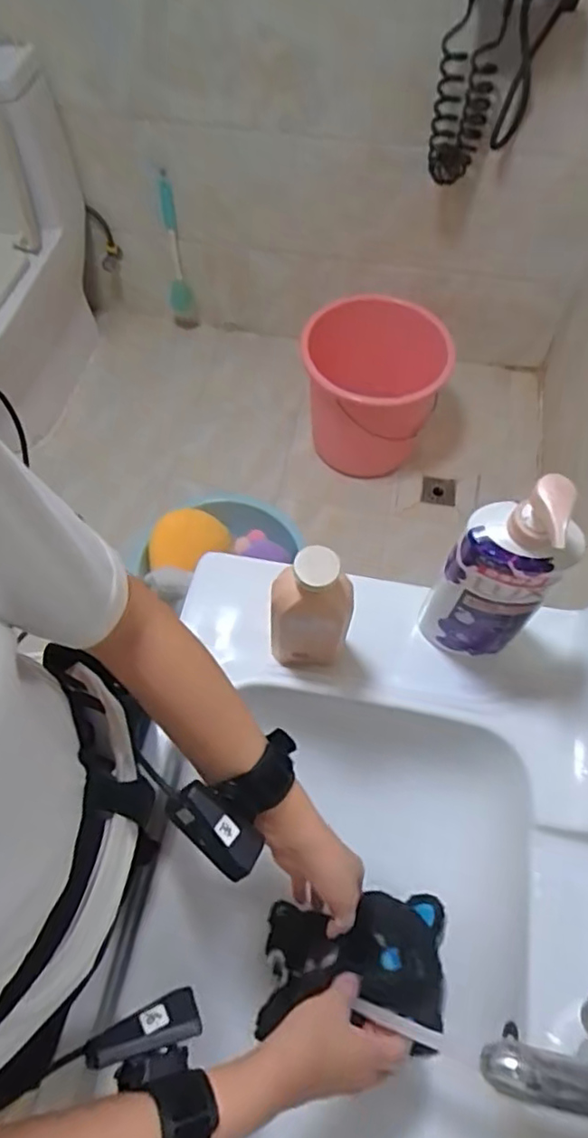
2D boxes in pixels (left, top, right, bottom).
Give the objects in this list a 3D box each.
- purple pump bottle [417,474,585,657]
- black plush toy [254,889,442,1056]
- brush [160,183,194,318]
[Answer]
[{"bbox_3d":[0.171,0.005,0.539,0.089,0.243,0.055,28,65,15],"label":"purple pump bottle"},{"bbox_3d":[0.055,0.359,0.572,0.161,0.054,0.119,4,62,3],"label":"black plush toy"},{"bbox_3d":[-0.322,-0.836,1.674,0.063,0.341,0.059,-13,62,-6],"label":"brush"}]

